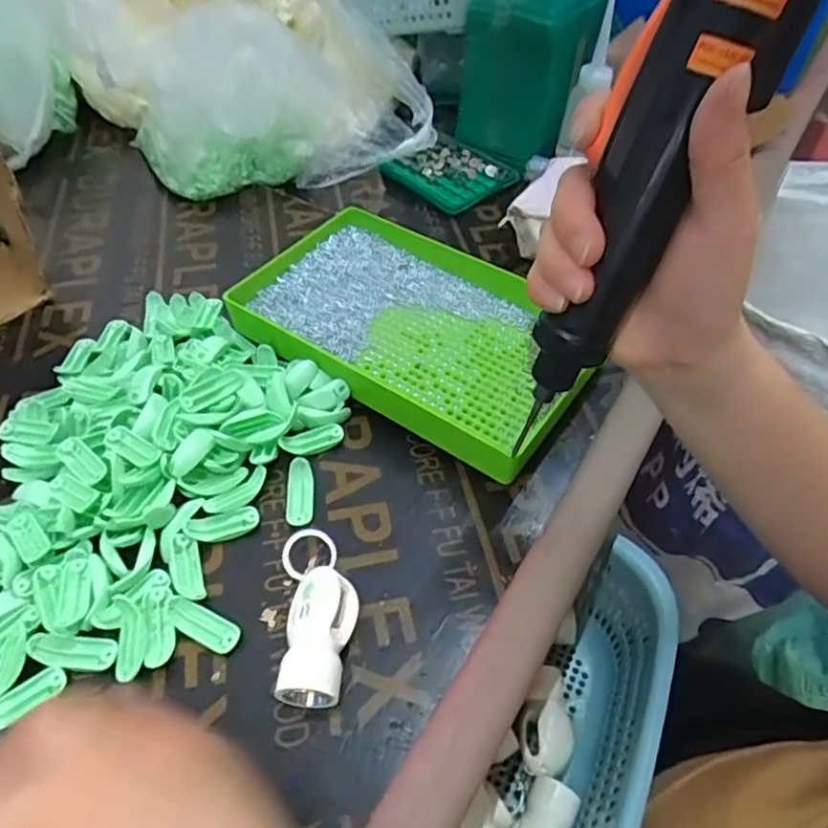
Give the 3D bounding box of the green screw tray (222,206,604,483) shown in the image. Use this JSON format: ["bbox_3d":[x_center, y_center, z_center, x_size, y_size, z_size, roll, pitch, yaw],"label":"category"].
[{"bbox_3d":[0.000,-0.063,0.449,0.244,0.040,0.150,27,56,21],"label":"green screw tray"}]

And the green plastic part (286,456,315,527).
[{"bbox_3d":[-0.069,0.048,0.372,0.016,0.013,0.042,-2,51,-1],"label":"green plastic part"}]

